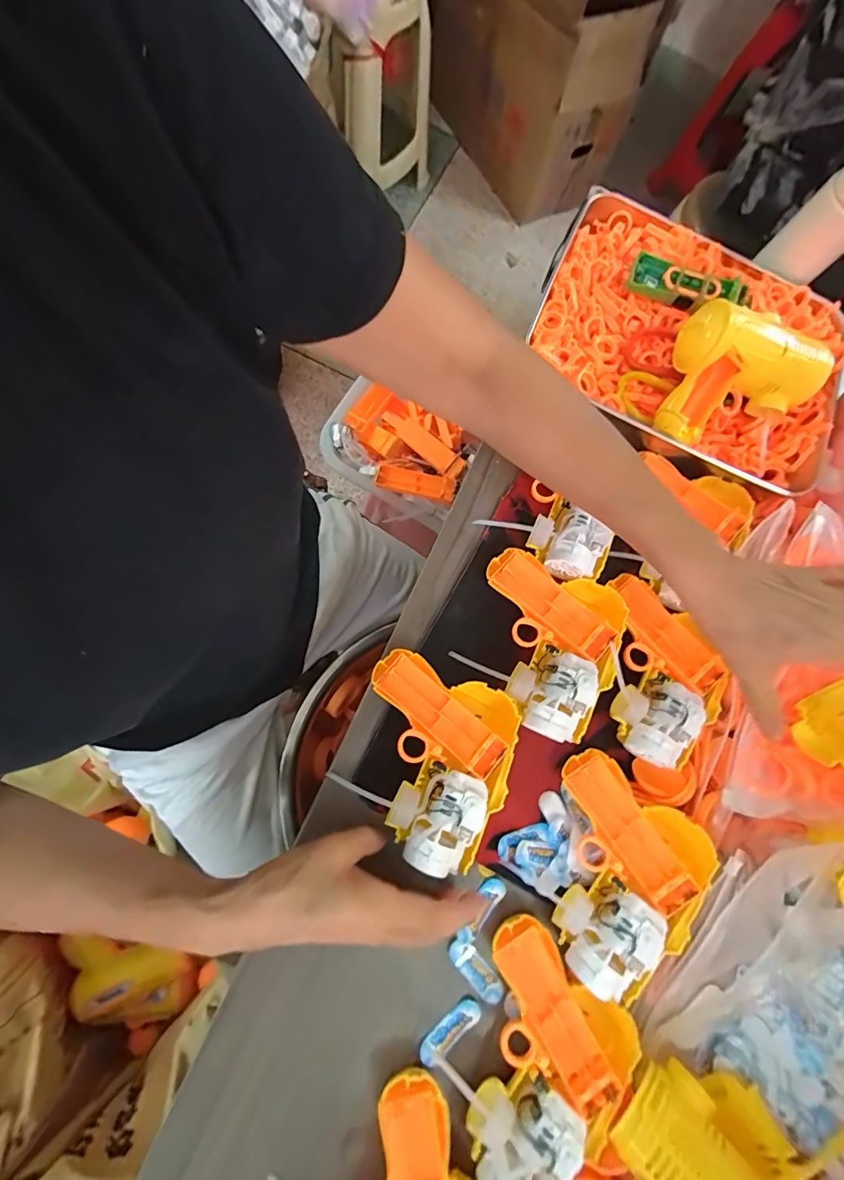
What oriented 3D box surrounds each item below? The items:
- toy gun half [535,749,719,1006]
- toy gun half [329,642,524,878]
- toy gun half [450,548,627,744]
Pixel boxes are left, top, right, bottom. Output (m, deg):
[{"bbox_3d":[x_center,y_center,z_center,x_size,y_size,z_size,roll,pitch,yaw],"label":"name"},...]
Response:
[{"bbox_3d":[0.145,0.215,0.339,0.110,0.034,0.140,32,75,1],"label":"toy gun half"},{"bbox_3d":[0.004,0.125,0.336,0.122,0.032,0.130,25,75,-1],"label":"toy gun half"},{"bbox_3d":[0.099,0.042,0.368,0.120,0.028,0.132,27,75,-1],"label":"toy gun half"}]

